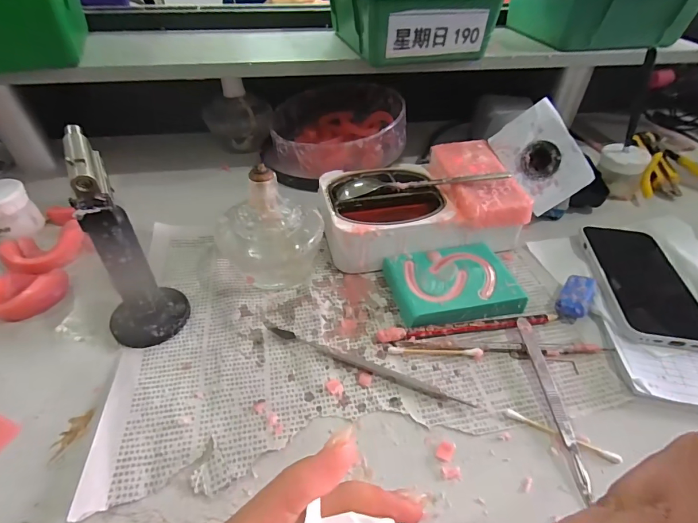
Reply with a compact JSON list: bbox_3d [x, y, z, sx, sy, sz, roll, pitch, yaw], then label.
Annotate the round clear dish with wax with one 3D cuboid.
[{"bbox_3d":[-0.018,-0.193,0.541,0.183,0.064,0.207,-3,44,-5],"label":"round clear dish with wax"}]

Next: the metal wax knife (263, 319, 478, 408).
[{"bbox_3d":[0.008,0.077,0.293,0.172,0.006,0.009,18,46,17],"label":"metal wax knife"}]

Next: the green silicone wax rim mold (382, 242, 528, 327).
[{"bbox_3d":[0.093,0.017,0.343,0.107,0.017,0.078,-8,44,-10],"label":"green silicone wax rim mold"}]

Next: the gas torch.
[{"bbox_3d":[-0.170,-0.004,0.273,0.055,0.147,0.064,-30,52,-28],"label":"gas torch"}]

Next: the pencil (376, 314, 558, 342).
[{"bbox_3d":[0.100,0.052,0.315,0.152,0.008,0.010,-5,44,-6],"label":"pencil"}]

